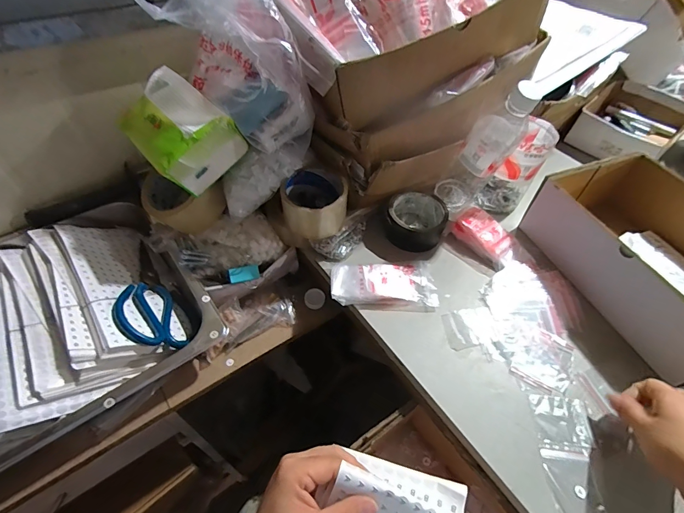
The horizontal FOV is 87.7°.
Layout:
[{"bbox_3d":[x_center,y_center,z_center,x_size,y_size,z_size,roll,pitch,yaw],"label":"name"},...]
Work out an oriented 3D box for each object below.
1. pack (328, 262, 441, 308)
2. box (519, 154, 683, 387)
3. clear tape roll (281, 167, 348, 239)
[{"bbox_3d":[0.059,0.033,0.489,0.142,0.019,0.068,1,52,-3],"label":"pack"},{"bbox_3d":[0.438,-0.006,0.492,0.217,0.100,0.287,-16,55,-15],"label":"box"},{"bbox_3d":[-0.039,-0.075,0.500,0.086,0.061,0.085,2,52,-2],"label":"clear tape roll"}]

